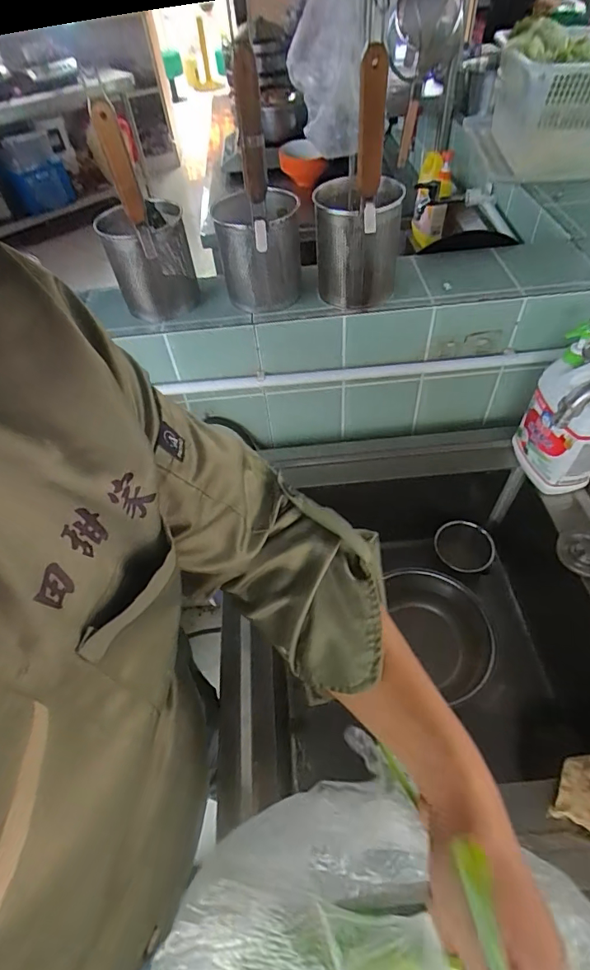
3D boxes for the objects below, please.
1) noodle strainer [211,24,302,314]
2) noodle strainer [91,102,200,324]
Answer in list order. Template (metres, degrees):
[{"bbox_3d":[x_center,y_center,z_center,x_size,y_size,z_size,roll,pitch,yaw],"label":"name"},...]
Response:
[{"bbox_3d":[-0.053,-0.422,0.697,0.135,0.329,0.152,-21,53,-11],"label":"noodle strainer"},{"bbox_3d":[-0.238,-0.405,0.727,0.127,0.282,0.127,-17,52,-8],"label":"noodle strainer"}]

